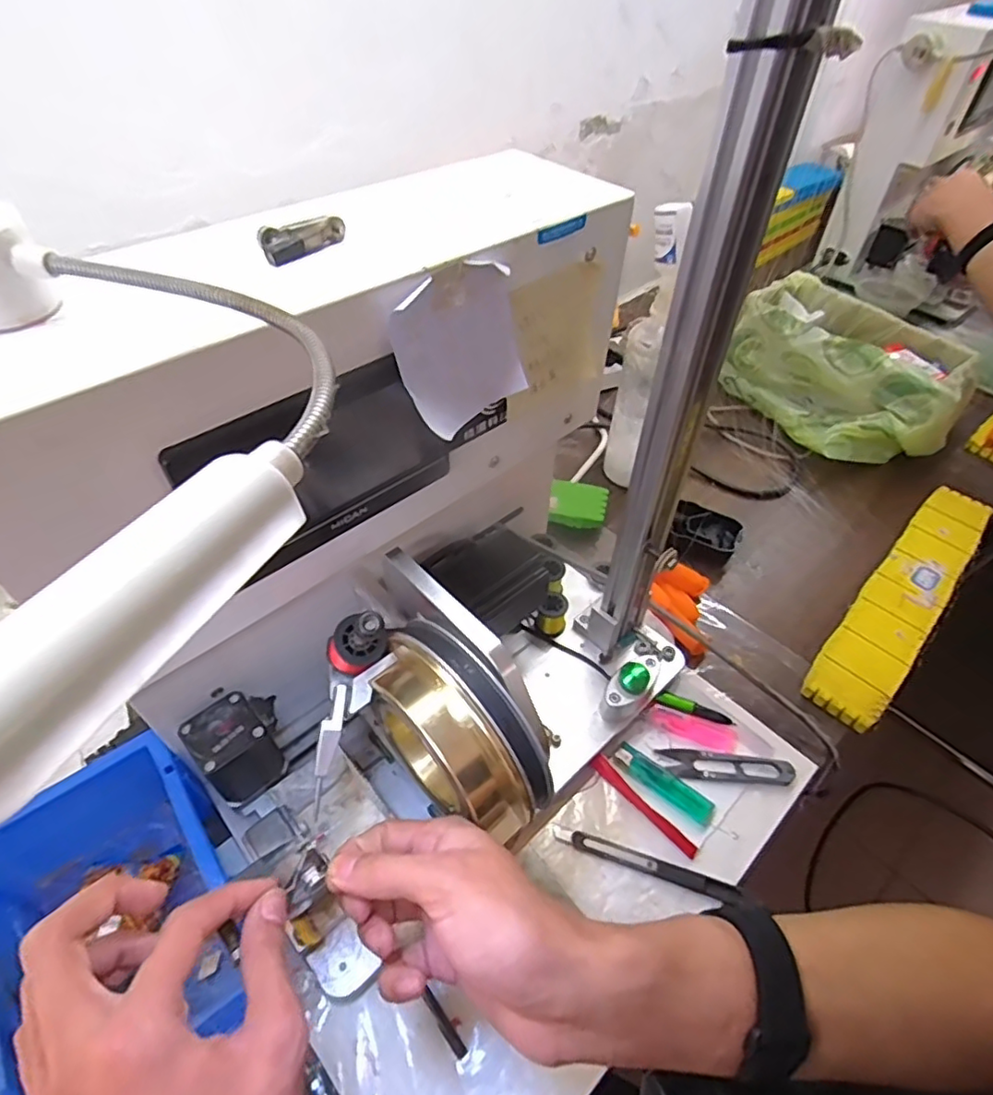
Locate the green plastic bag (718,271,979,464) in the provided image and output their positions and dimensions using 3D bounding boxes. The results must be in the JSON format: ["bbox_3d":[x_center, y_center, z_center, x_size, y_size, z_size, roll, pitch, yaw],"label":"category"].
[{"bbox_3d":[0.426,-0.219,0.744,0.209,0.106,0.272,-21,52,-19],"label":"green plastic bag"}]

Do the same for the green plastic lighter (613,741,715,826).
[{"bbox_3d":[0.127,0.177,0.456,0.079,0.008,0.023,32,55,25],"label":"green plastic lighter"}]

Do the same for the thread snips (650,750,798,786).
[{"bbox_3d":[0.179,0.171,0.468,0.099,0.013,0.022,8,48,6],"label":"thread snips"}]

